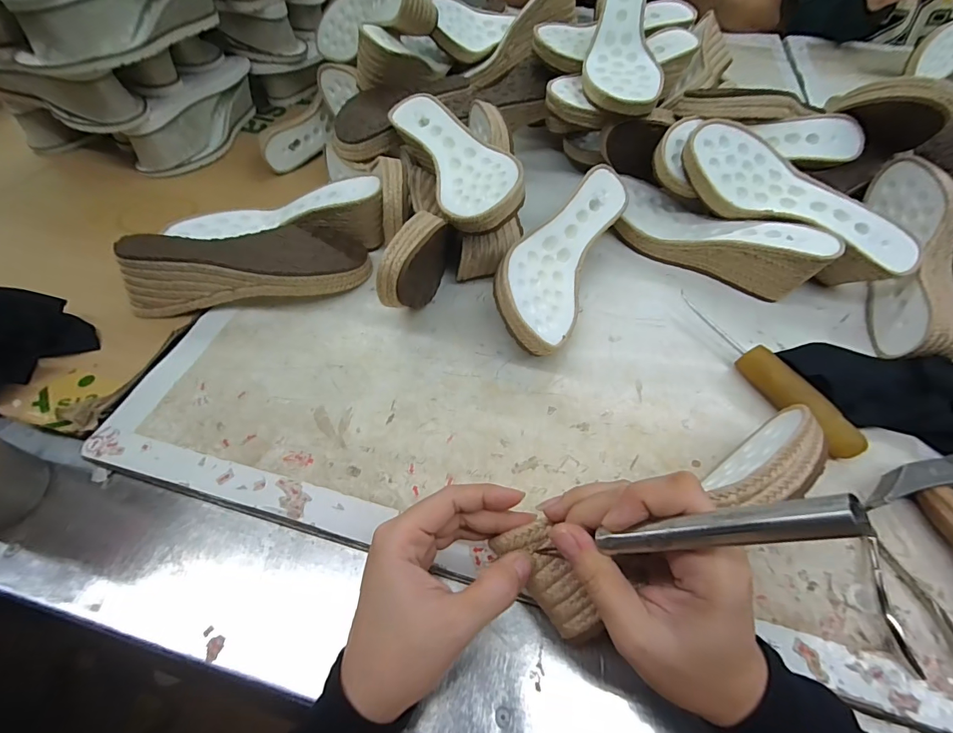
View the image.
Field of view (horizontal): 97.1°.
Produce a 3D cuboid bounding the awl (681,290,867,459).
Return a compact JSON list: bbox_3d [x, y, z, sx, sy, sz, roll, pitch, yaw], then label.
[{"bbox_3d":[0.241,0.000,0.358,0.025,0.027,0.177,-22,58,-16],"label":"awl"}]

